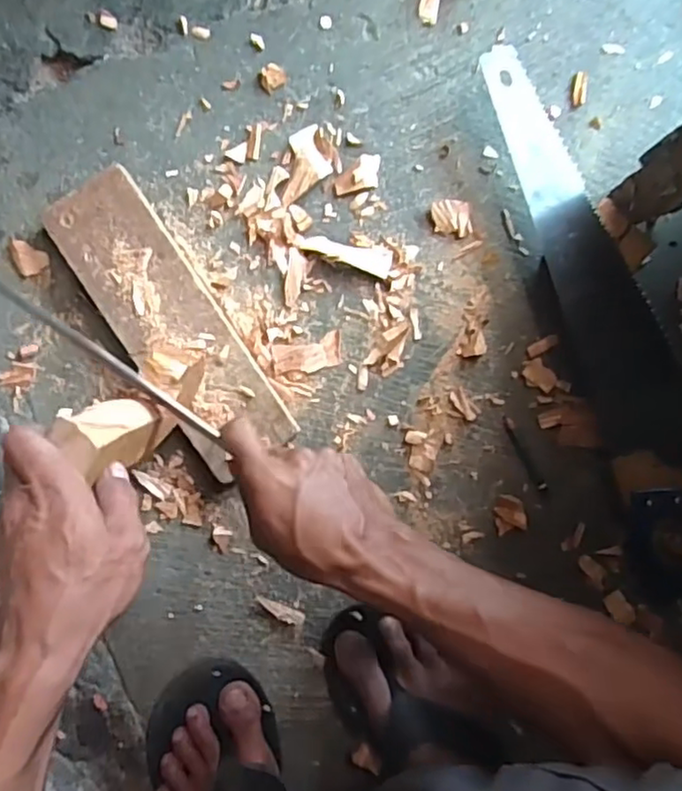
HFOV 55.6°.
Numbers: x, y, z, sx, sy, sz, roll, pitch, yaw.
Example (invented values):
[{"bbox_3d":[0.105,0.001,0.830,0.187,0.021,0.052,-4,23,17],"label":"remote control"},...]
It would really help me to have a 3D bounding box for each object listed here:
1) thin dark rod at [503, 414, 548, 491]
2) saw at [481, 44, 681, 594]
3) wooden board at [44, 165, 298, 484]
[{"bbox_3d":[0.162,0.051,0.575,0.009,0.005,0.073,-29,91,-2],"label":"thin dark rod"},{"bbox_3d":[0.242,-0.058,0.561,0.101,0.038,0.485,-20,91,-2],"label":"saw"},{"bbox_3d":[-0.145,-0.060,0.554,0.081,0.028,0.266,-34,91,-2],"label":"wooden board"}]

